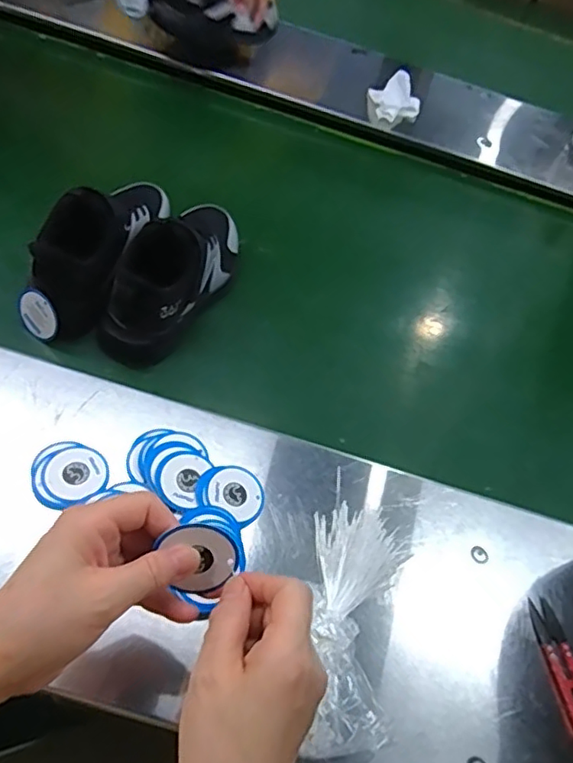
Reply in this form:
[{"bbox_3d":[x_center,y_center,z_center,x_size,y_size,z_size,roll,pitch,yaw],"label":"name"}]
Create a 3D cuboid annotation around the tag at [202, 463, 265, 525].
[{"bbox_3d":[-0.042,0.089,0.463,0.050,0.004,0.047,13,54,-18],"label":"tag"}]

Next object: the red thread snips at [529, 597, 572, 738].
[{"bbox_3d":[0.210,0.218,0.434,0.025,0.008,0.101,-6,52,-6],"label":"red thread snips"}]

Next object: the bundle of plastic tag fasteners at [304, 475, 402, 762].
[{"bbox_3d":[0.050,0.165,0.421,0.063,0.024,0.188,8,48,1],"label":"bundle of plastic tag fasteners"}]

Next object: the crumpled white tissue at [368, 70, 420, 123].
[{"bbox_3d":[0.171,-0.437,0.895,0.089,0.038,0.076,-27,69,-15],"label":"crumpled white tissue"}]

